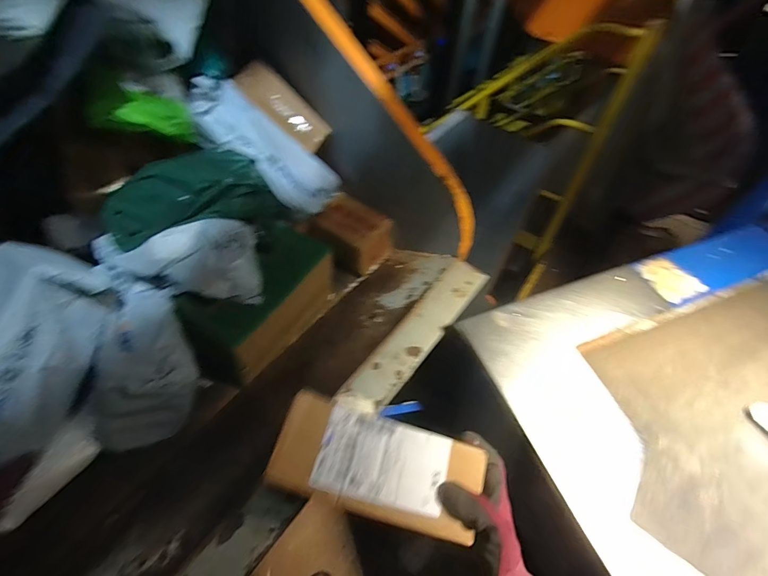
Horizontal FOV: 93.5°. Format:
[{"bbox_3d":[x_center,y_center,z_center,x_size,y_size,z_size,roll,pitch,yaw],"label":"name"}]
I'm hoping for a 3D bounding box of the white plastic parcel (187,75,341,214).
[{"bbox_3d":[-0.208,-0.251,0.656,0.077,0.280,0.118,-30,45,29],"label":"white plastic parcel"}]

